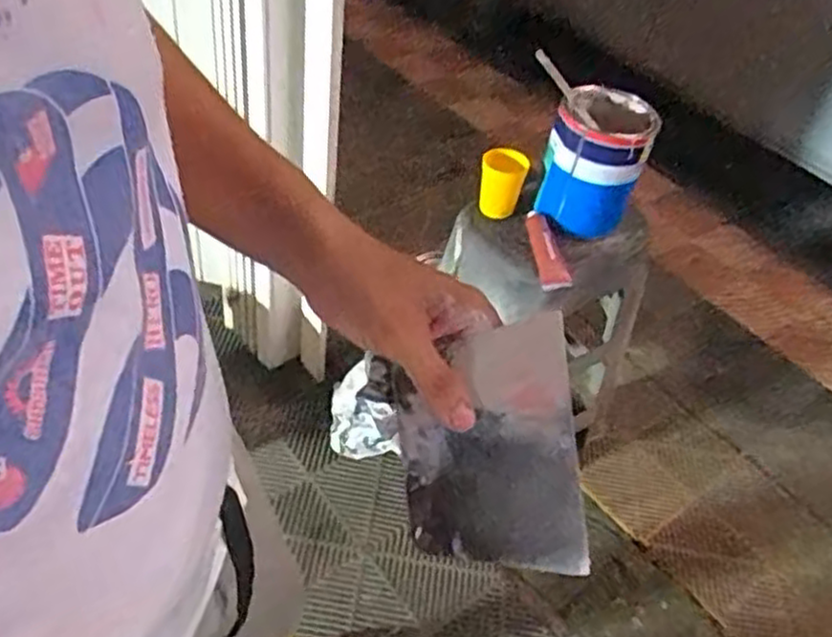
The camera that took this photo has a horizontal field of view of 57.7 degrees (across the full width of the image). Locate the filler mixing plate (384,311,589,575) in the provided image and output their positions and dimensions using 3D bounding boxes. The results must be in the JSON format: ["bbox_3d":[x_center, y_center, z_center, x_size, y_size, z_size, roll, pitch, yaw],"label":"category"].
[{"bbox_3d":[0.040,0.075,0.434,0.100,0.138,0.008,-7,-1,13],"label":"filler mixing plate"}]

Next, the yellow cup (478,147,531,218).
[{"bbox_3d":[0.149,-0.239,1.330,0.082,0.108,0.066,12,44,3],"label":"yellow cup"}]

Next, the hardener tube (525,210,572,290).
[{"bbox_3d":[0.218,-0.120,1.284,0.033,0.048,0.177,-4,55,-13],"label":"hardener tube"}]

